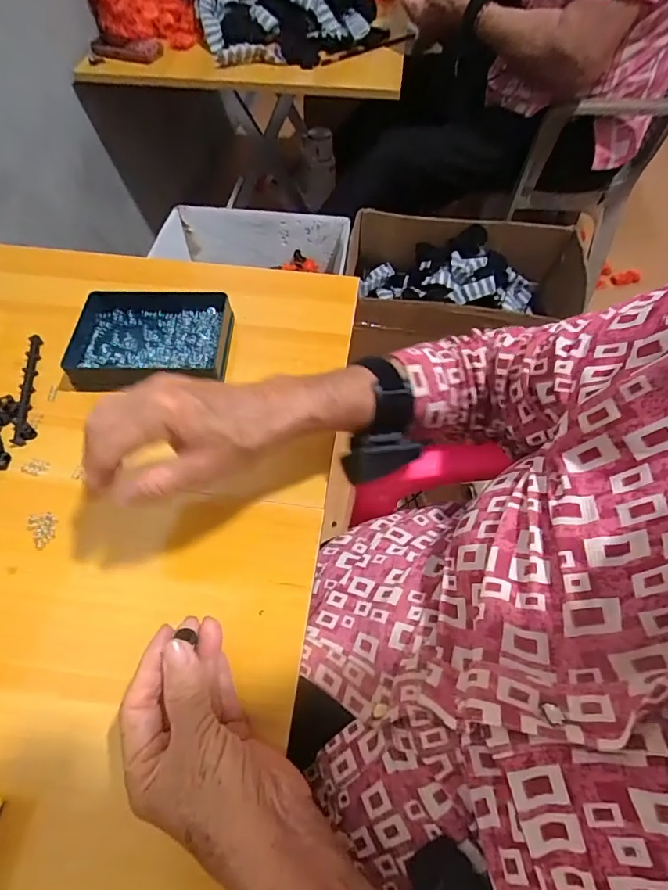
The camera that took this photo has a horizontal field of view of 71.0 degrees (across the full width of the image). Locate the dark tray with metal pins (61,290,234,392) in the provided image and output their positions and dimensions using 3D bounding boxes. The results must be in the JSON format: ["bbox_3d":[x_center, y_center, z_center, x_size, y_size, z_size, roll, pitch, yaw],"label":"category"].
[{"bbox_3d":[-0.188,-0.110,0.479,0.157,0.030,0.124,1,59,-1],"label":"dark tray with metal pins"}]

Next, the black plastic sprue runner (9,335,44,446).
[{"bbox_3d":[-0.299,-0.056,0.457,0.012,0.006,0.133,-9,59,-7],"label":"black plastic sprue runner"}]

